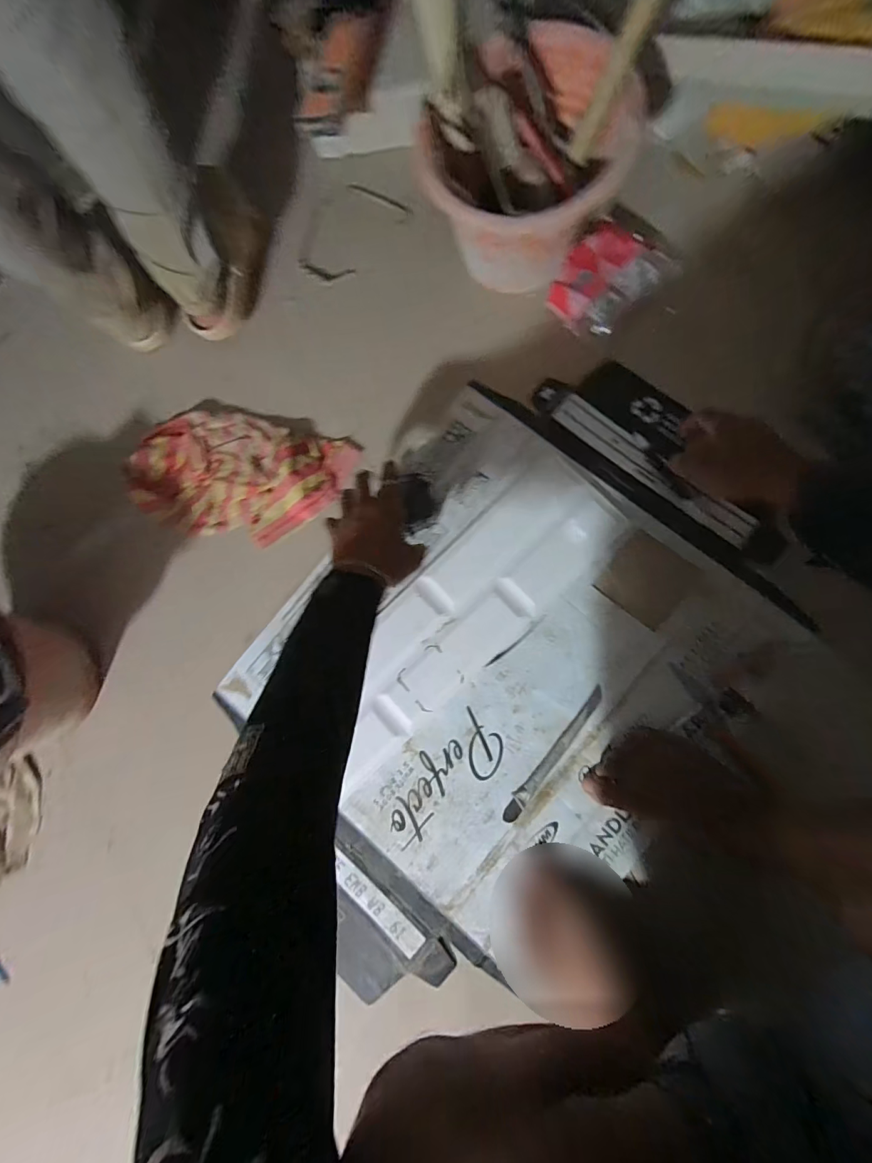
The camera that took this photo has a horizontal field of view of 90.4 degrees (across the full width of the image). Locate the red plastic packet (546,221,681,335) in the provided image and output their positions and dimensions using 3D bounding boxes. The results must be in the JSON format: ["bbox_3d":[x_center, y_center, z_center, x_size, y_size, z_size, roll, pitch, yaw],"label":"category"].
[{"bbox_3d":[0.233,-0.408,0.594,0.117,0.040,0.148,43,90,8],"label":"red plastic packet"}]

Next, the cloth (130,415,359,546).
[{"bbox_3d":[-0.285,-0.153,0.632,0.316,0.036,0.178,15,86,7],"label":"cloth"}]

